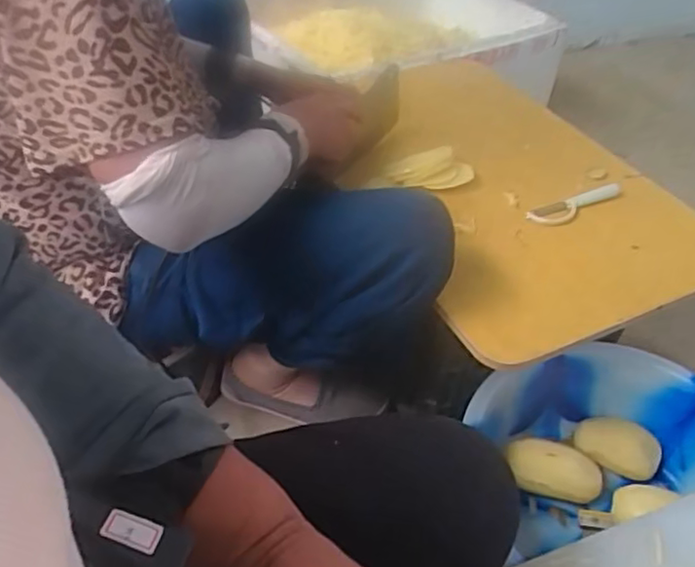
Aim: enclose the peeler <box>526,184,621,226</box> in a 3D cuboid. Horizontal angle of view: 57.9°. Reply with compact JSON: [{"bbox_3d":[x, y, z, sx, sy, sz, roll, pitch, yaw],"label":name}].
[{"bbox_3d":[0.296,-0.103,0.811,0.150,0.009,0.032,-22,50,-25],"label":"peeler"}]

